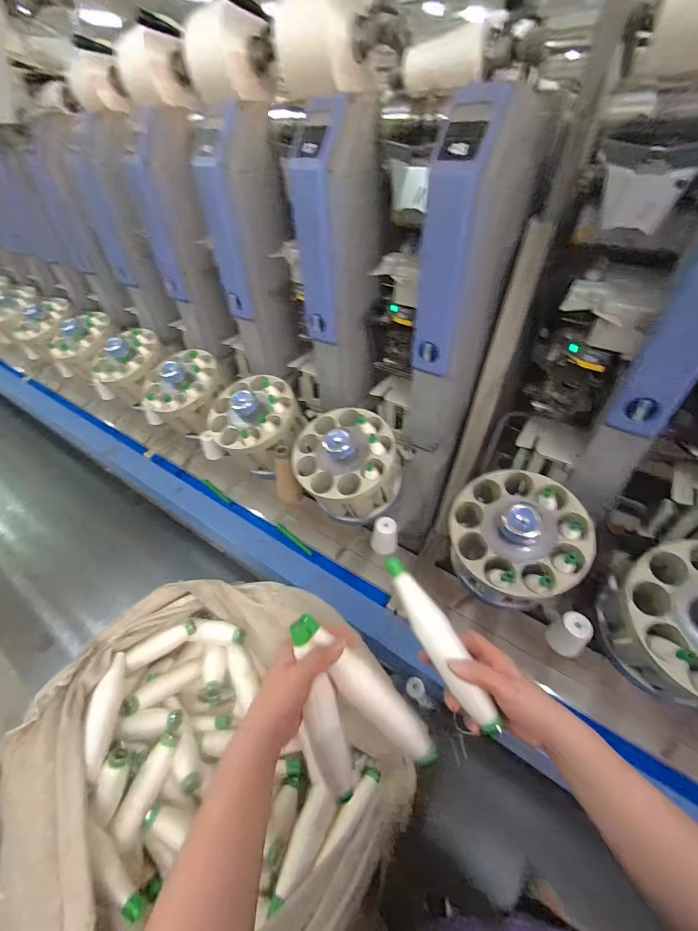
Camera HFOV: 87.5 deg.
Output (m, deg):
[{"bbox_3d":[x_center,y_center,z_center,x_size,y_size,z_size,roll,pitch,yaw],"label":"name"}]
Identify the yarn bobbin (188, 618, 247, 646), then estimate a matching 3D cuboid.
[{"bbox_3d":[-0.226,0.290,0.638,0.094,0.033,0.036,5,45,9],"label":"yarn bobbin"}]

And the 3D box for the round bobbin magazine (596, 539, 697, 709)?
[{"bbox_3d":[0.590,0.268,0.611,0.244,0.189,0.229,-9,57,15],"label":"round bobbin magazine"}]

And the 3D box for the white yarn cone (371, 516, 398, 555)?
[{"bbox_3d":[0.084,0.165,0.853,0.059,0.060,0.064,-1,45,2],"label":"white yarn cone"}]

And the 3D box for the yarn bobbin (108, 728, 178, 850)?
[{"bbox_3d":[-0.271,0.432,0.491,0.031,0.033,0.116,8,46,11],"label":"yarn bobbin"}]

